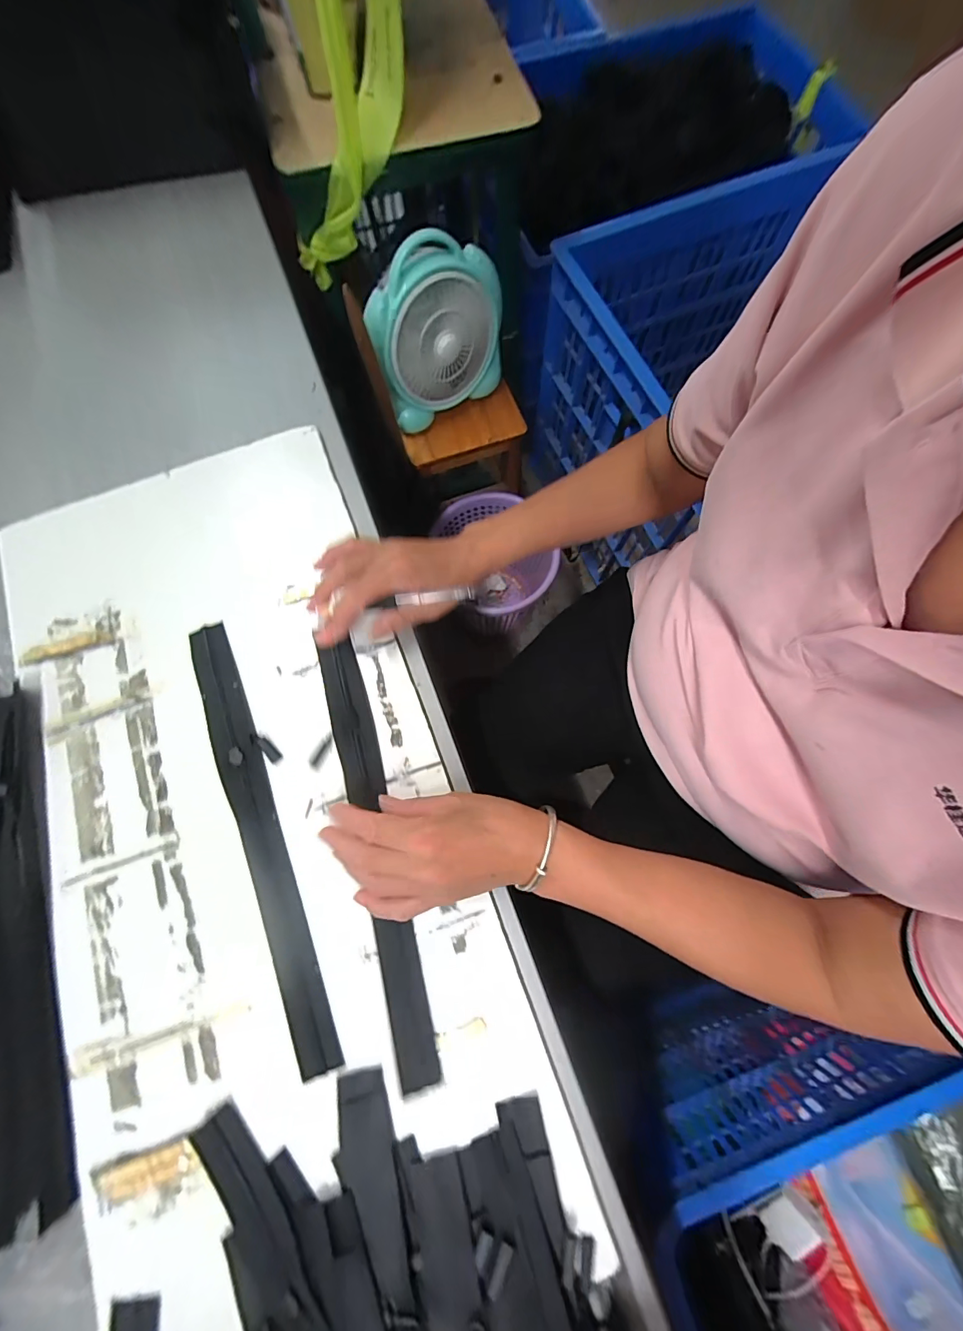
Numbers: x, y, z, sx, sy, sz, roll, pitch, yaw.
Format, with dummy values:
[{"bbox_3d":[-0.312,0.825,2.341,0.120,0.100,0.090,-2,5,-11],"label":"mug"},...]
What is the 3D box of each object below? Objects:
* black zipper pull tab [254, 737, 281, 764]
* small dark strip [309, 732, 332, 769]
[{"bbox_3d":[-0.176,0.068,0.367,0.008,0.006,0.025,-42,78,-13],"label":"black zipper pull tab"},{"bbox_3d":[-0.131,0.070,0.366,0.009,0.004,0.030,27,74,7],"label":"small dark strip"}]

